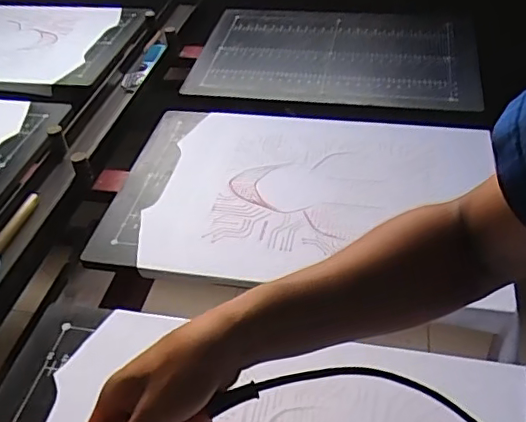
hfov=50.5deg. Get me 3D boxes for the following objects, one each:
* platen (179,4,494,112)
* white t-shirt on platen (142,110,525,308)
[{"bbox_3d":[0.160,-0.361,1.240,0.589,0.024,0.424,5,43,10],"label":"platen"},{"bbox_3d":[0.093,-0.041,0.888,0.511,0.019,0.405,5,43,10],"label":"white t-shirt on platen"}]

